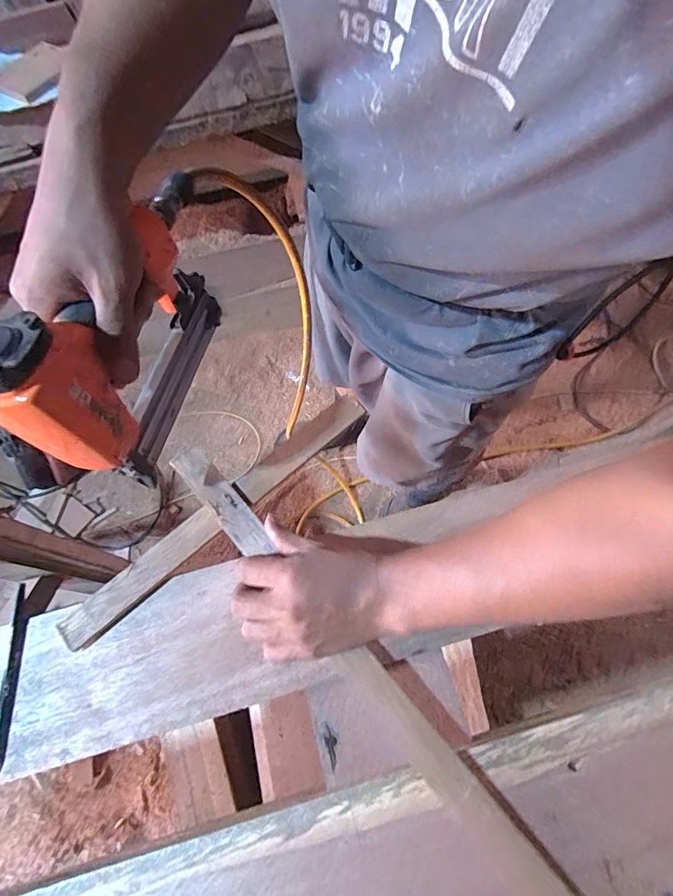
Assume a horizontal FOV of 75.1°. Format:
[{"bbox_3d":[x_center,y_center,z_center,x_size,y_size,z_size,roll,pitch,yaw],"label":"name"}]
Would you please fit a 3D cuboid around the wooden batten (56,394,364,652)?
[{"bbox_3d":[-0.118,0.062,0.443,0.352,0.024,0.036,-40,72,-13],"label":"wooden batten"}]

